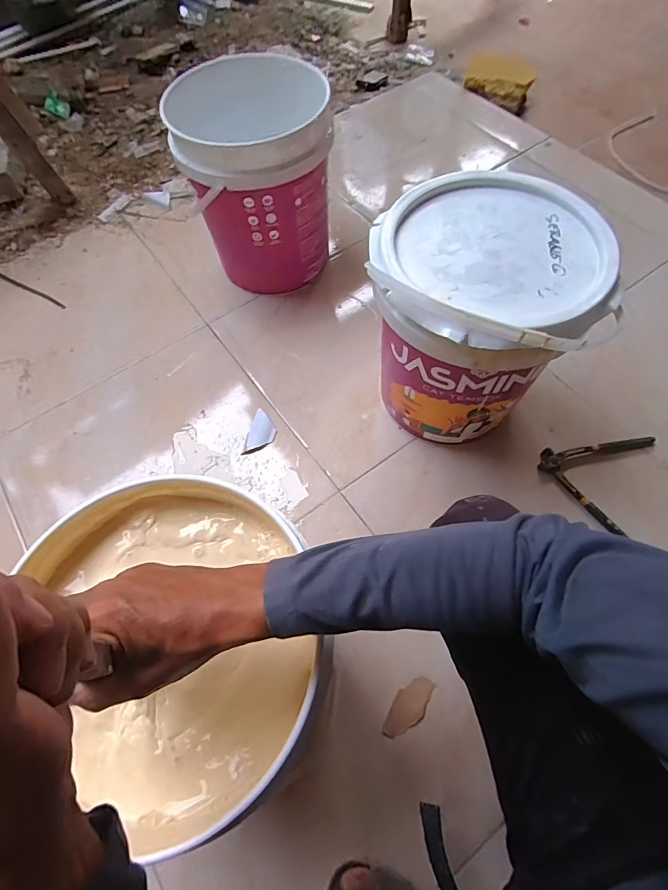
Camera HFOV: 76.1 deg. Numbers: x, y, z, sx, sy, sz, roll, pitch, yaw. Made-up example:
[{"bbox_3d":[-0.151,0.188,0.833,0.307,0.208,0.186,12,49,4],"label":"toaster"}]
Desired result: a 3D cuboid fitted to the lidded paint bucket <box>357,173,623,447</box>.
[{"bbox_3d":[0.203,-0.180,0.655,0.292,0.323,0.312,-1,65,2],"label":"lidded paint bucket"}]

